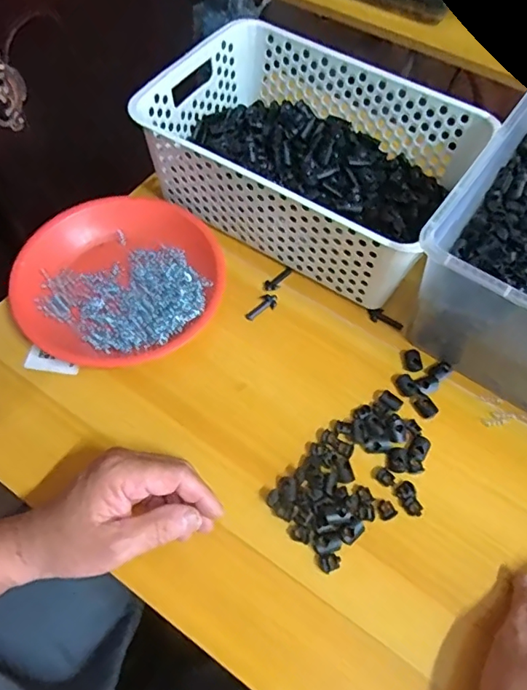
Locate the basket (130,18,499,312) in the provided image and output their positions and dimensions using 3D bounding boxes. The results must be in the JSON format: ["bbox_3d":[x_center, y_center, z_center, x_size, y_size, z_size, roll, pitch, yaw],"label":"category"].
[{"bbox_3d":[0.045,-0.192,0.531,0.300,0.099,0.208,28,62,12],"label":"basket"}]

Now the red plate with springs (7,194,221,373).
[{"bbox_3d":[-0.135,-0.064,0.501,0.187,0.036,0.180,2,60,-3],"label":"red plate with springs"}]

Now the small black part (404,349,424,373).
[{"bbox_3d":[0.141,0.015,0.488,0.015,0.008,0.020,-8,61,-8],"label":"small black part"}]

